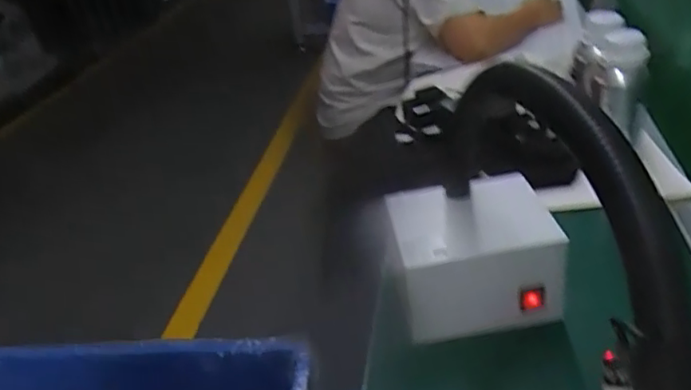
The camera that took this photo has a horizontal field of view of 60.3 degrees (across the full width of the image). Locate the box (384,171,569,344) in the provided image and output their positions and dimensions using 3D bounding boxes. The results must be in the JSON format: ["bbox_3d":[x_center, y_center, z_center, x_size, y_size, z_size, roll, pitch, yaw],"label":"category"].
[{"bbox_3d":[0.132,0.061,0.627,0.162,0.103,0.131,-8,32,-1],"label":"box"}]

